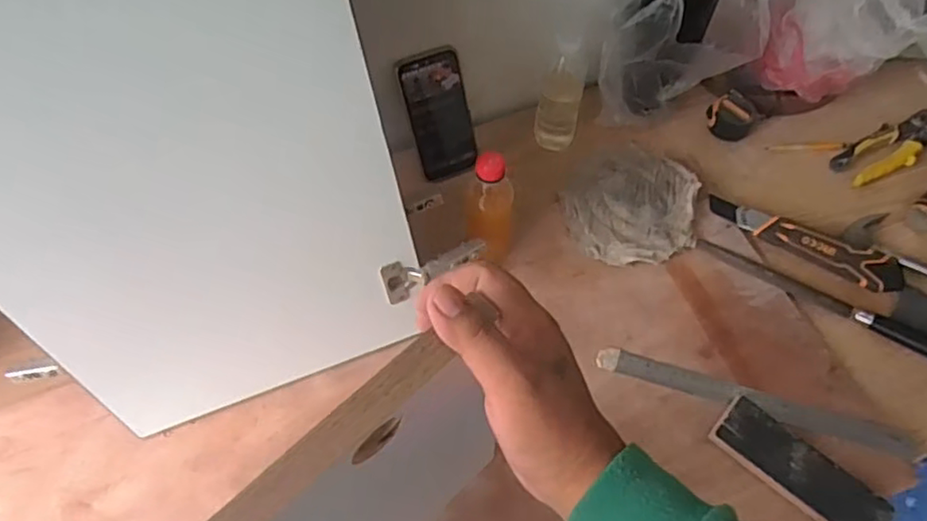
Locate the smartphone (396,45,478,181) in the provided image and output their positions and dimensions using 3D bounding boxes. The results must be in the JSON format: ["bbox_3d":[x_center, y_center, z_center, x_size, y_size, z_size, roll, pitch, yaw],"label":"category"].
[{"bbox_3d":[-0.029,-0.183,0.804,0.074,0.161,0.010,-18,33,-7],"label":"smartphone"}]

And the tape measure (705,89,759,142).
[{"bbox_3d":[0.367,-0.197,0.872,0.061,0.029,0.060,-1,64,1],"label":"tape measure"}]

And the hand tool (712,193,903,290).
[{"bbox_3d":[0.415,-0.026,0.783,0.226,0.044,0.049,32,69,16],"label":"hand tool"}]

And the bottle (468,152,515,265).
[{"bbox_3d":[0.031,-0.050,0.722,0.052,0.181,0.043,2,64,3],"label":"bottle"}]

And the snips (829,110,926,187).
[{"bbox_3d":[0.598,-0.170,0.856,0.234,0.015,0.059,-30,67,-13],"label":"snips"}]

